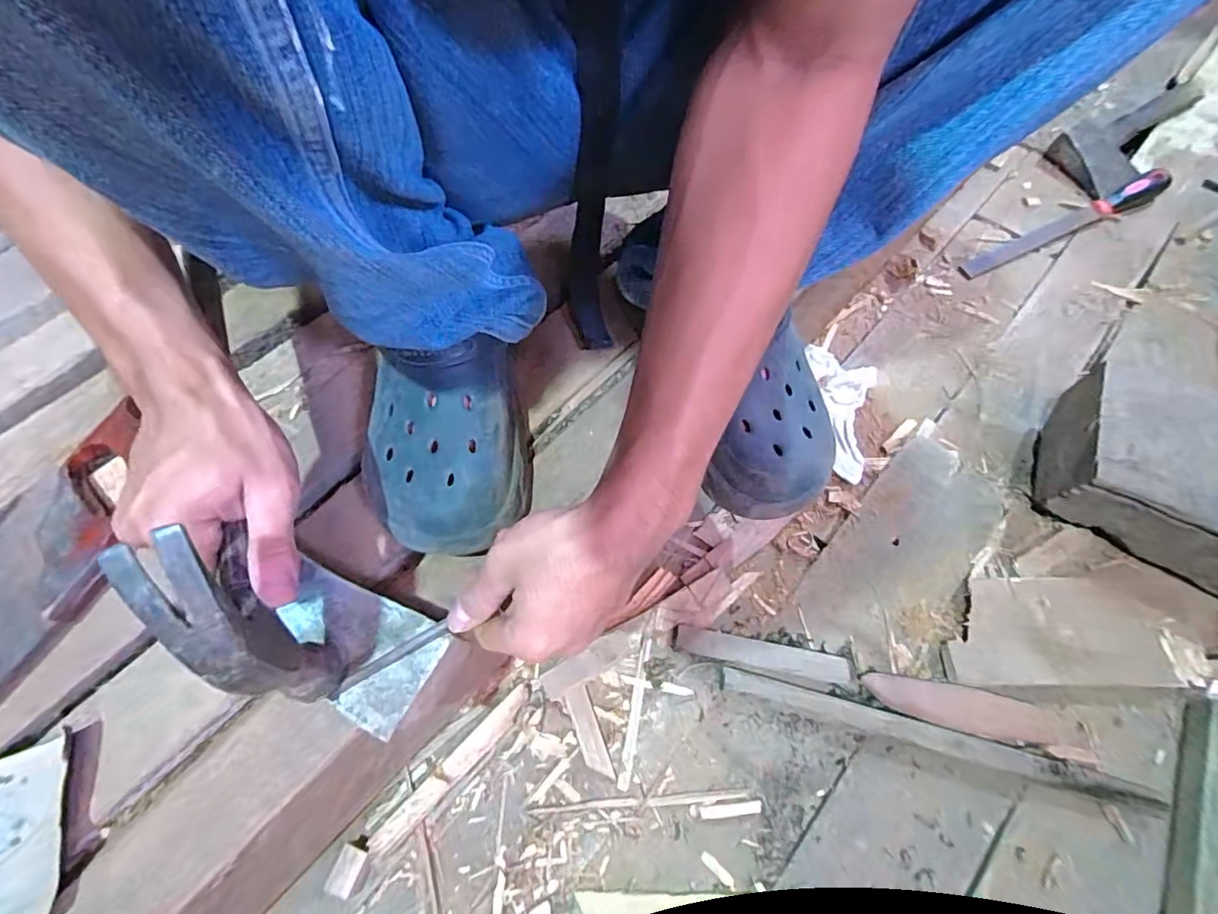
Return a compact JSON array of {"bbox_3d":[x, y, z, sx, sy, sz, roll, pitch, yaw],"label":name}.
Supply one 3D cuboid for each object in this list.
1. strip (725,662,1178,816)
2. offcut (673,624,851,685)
[{"bbox_3d":[0.248,0.215,0.435,0.318,0.018,0.020,14,64,7],"label":"strip"},{"bbox_3d":[0.126,0.166,0.473,0.142,0.018,0.021,10,63,5],"label":"offcut"}]

